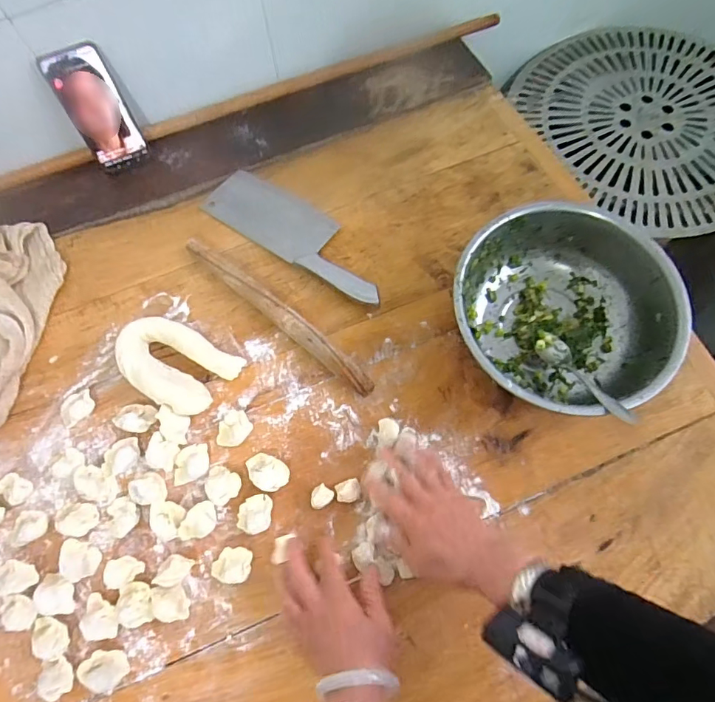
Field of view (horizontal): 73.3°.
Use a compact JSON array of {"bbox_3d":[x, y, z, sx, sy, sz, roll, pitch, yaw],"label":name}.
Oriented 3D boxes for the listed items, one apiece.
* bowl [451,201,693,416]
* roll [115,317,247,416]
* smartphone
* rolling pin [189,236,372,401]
[{"bbox_3d":[0.231,-0.040,0.562,0.235,0.097,0.231,-1,70,2],"label":"bowl"},{"bbox_3d":[-0.221,0.016,0.580,0.132,0.041,0.093,29,74,12],"label":"roll"},{"bbox_3d":[-0.354,-0.332,0.661,0.074,0.150,0.012,-29,50,-12],"label":"smartphone"},{"bbox_3d":[-0.101,-0.047,0.609,0.306,0.028,0.026,39,76,14],"label":"rolling pin"}]

